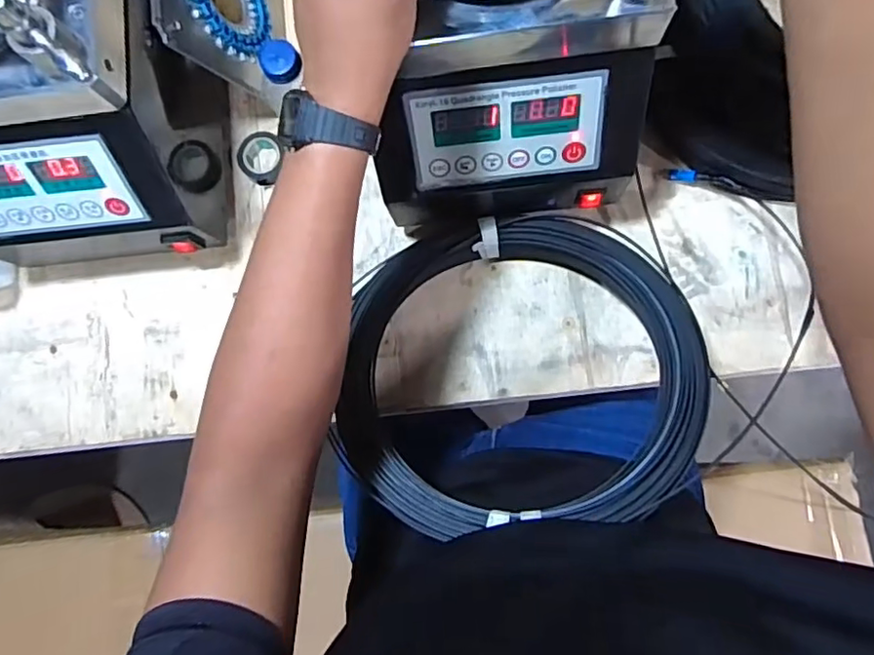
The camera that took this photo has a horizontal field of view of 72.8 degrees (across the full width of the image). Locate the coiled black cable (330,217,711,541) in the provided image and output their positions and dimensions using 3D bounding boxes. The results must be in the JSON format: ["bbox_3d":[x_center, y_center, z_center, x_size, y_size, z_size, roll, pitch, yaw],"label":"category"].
[{"bbox_3d":[0.071,0.035,0.513,0.305,0.044,0.298,7,65,12],"label":"coiled black cable"}]

